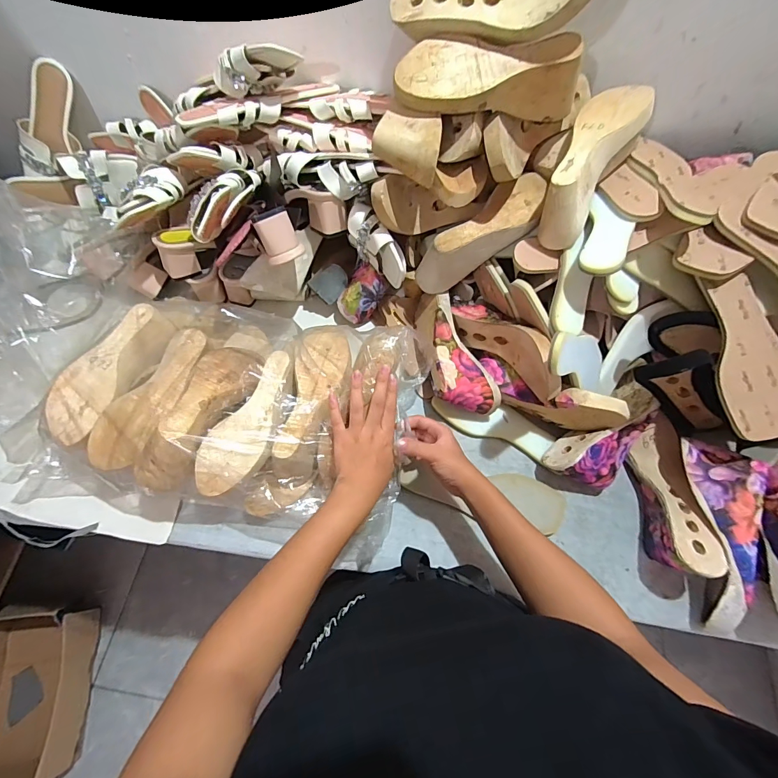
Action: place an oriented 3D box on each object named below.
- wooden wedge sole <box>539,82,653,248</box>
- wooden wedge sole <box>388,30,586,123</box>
[{"bbox_3d":[0.267,-0.305,0.503,0.080,0.077,0.224,28,91,10],"label":"wooden wedge sole"},{"bbox_3d":[0.122,-0.367,0.457,0.226,0.070,0.069,-2,67,-3],"label":"wooden wedge sole"}]

